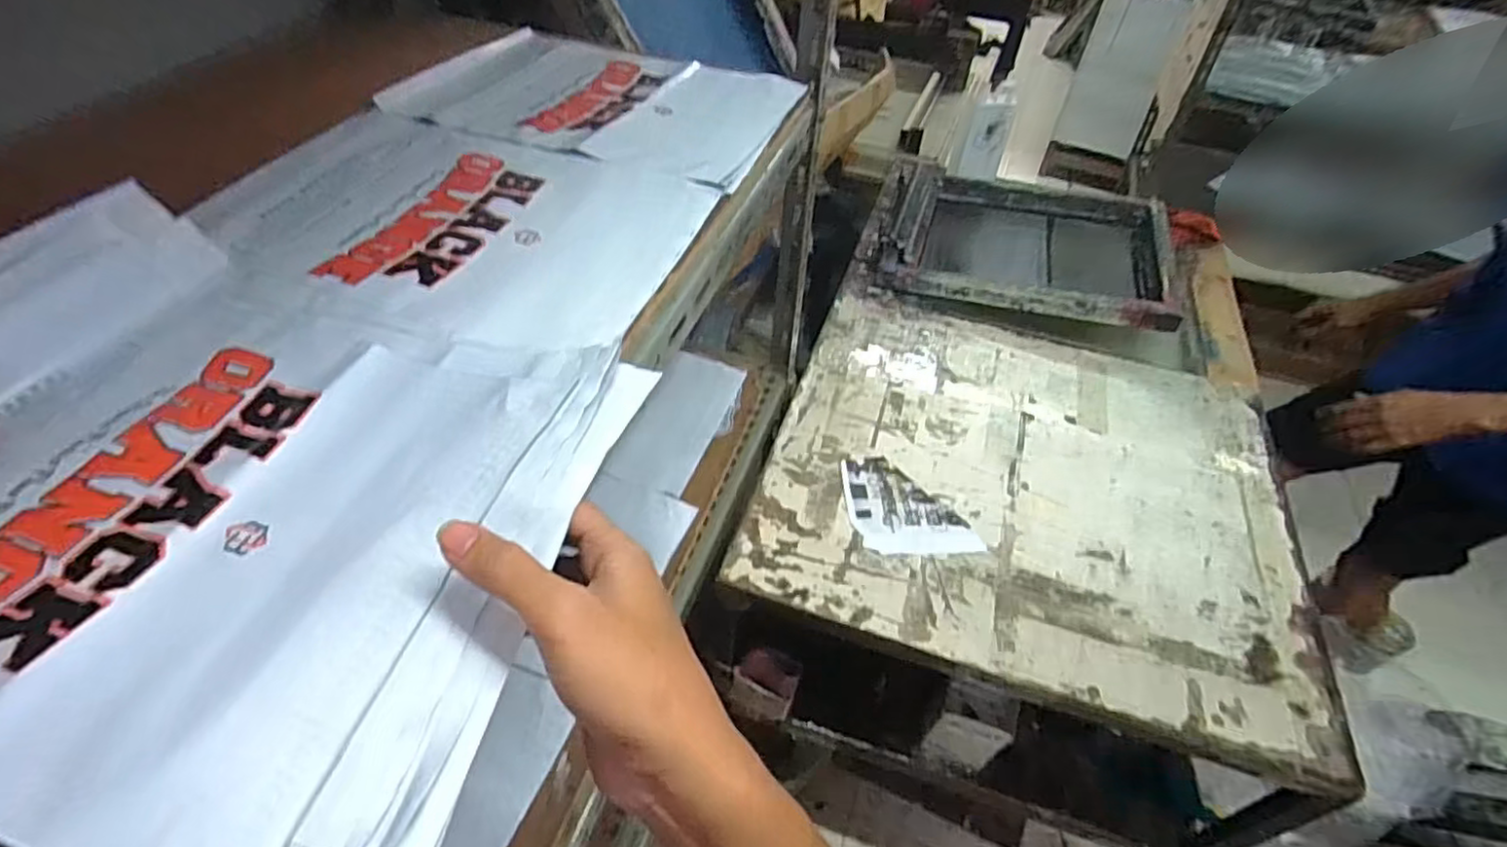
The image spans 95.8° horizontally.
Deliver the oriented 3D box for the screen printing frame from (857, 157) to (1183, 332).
[{"bbox_3d":[0.506,-0.369,1.314,0.546,0.060,0.436,13,47,12],"label":"screen printing frame"}]

